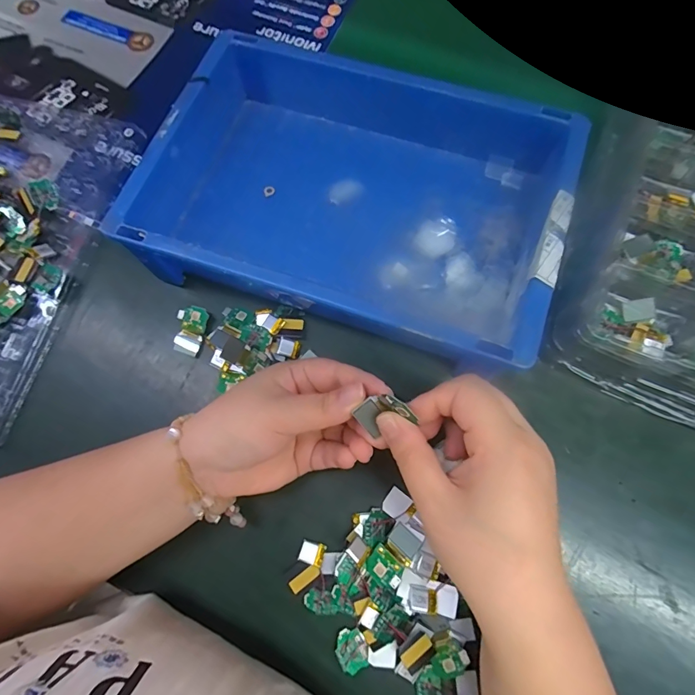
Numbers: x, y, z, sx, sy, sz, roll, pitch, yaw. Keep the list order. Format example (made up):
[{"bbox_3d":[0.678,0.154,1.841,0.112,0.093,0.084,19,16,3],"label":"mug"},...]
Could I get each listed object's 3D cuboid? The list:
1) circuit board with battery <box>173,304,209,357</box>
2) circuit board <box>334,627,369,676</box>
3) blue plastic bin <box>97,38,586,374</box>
[{"bbox_3d":[-0.126,-0.013,0.337,0.024,0.010,0.038,6,74,4],"label":"circuit board with battery"},{"bbox_3d":[0.003,0.201,0.276,0.021,0.005,0.024,-2,74,2],"label":"circuit board"},{"bbox_3d":[0.006,-0.121,0.334,0.303,0.074,0.201,14,75,6],"label":"blue plastic bin"}]

